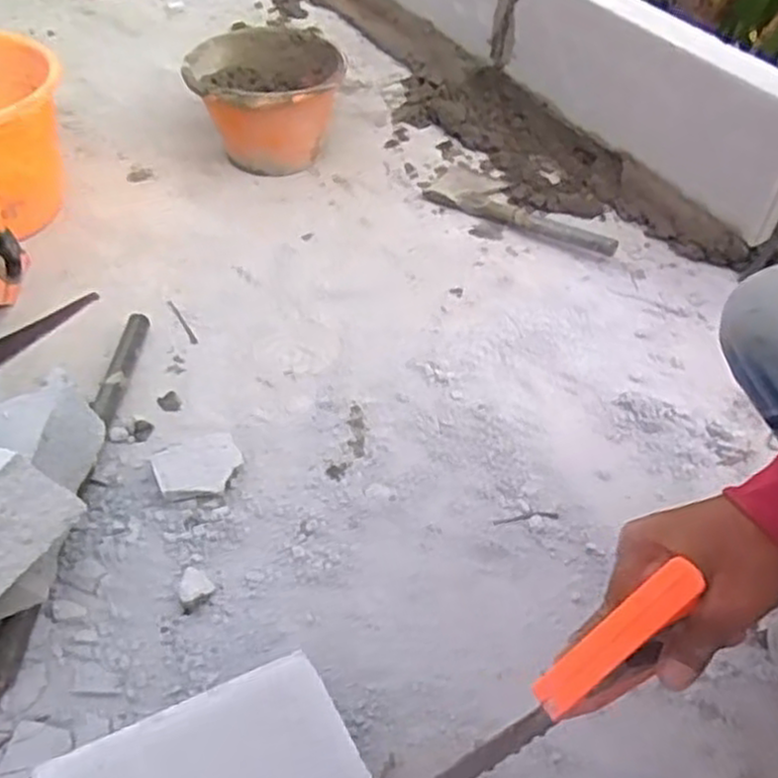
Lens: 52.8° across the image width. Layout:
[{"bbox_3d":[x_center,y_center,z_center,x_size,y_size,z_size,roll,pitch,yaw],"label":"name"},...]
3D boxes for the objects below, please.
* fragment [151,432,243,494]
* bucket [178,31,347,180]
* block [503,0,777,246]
[{"bbox_3d":[-0.206,0.084,0.847,0.089,0.033,0.063,-10,49,-11],"label":"fragment"},{"bbox_3d":[-0.195,-0.454,1.269,0.231,0.158,0.216,1,48,-1],"label":"bucket"},{"bbox_3d":[0.380,-0.461,1.186,0.060,0.207,0.567,-26,53,-24],"label":"block"}]

